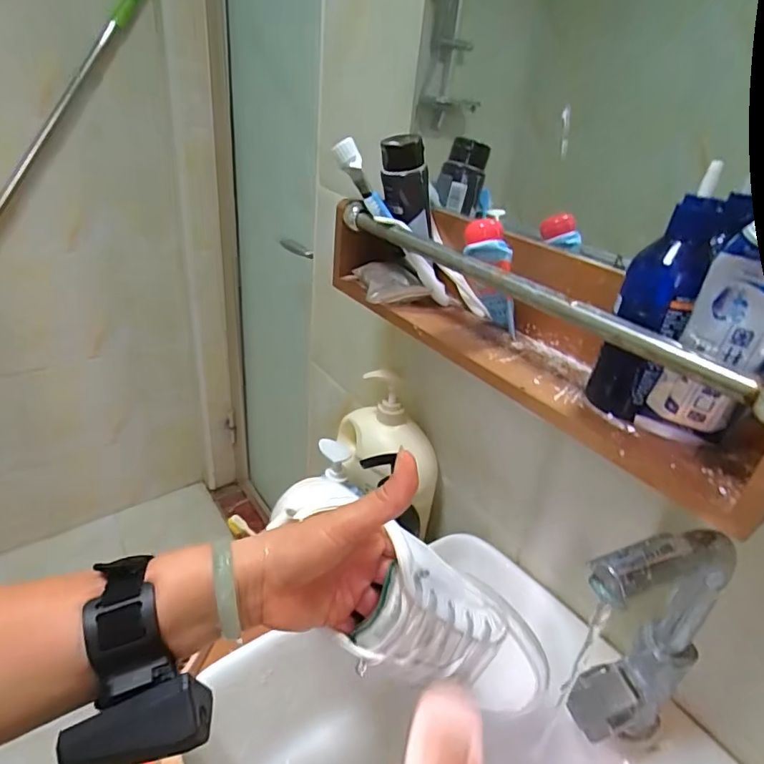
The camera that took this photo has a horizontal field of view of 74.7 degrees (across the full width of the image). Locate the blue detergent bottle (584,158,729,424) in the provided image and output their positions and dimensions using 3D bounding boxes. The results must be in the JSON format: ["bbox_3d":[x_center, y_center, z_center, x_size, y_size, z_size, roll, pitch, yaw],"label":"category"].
[{"bbox_3d":[0.180,-0.047,0.338,0.044,0.156,0.057,21,34,22],"label":"blue detergent bottle"}]

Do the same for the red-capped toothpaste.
[{"bbox_3d":[0.101,-0.090,0.456,0.028,0.113,0.044,-35,45,-16],"label":"red-capped toothpaste"}]

